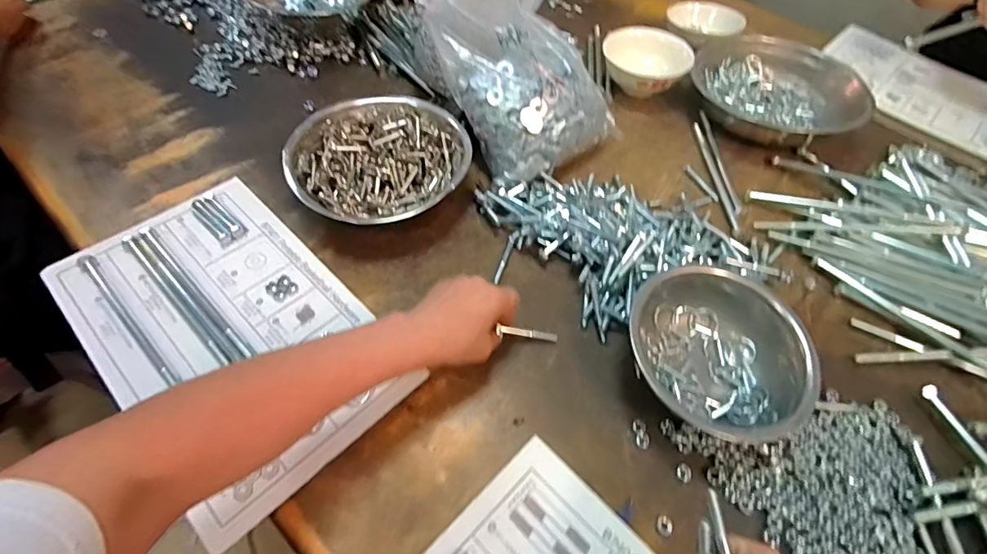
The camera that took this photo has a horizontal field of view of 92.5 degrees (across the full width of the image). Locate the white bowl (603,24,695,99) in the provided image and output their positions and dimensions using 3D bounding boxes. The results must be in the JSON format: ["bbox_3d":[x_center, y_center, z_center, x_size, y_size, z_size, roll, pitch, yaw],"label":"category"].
[{"bbox_3d":[0.251,-0.350,0.776,0.133,0.068,0.133,2,55,-3],"label":"white bowl"}]

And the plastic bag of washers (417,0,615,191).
[{"bbox_3d":[0.022,-0.300,0.639,0.195,0.197,0.286,-29,61,-22],"label":"plastic bag of washers"}]

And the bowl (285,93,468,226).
[{"bbox_3d":[-0.139,-0.144,0.593,0.211,0.070,0.193,2,55,-3],"label":"bowl"}]

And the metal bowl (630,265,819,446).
[{"bbox_3d":[0.223,0.071,0.468,0.162,0.074,0.171,-37,65,-26],"label":"metal bowl"}]

